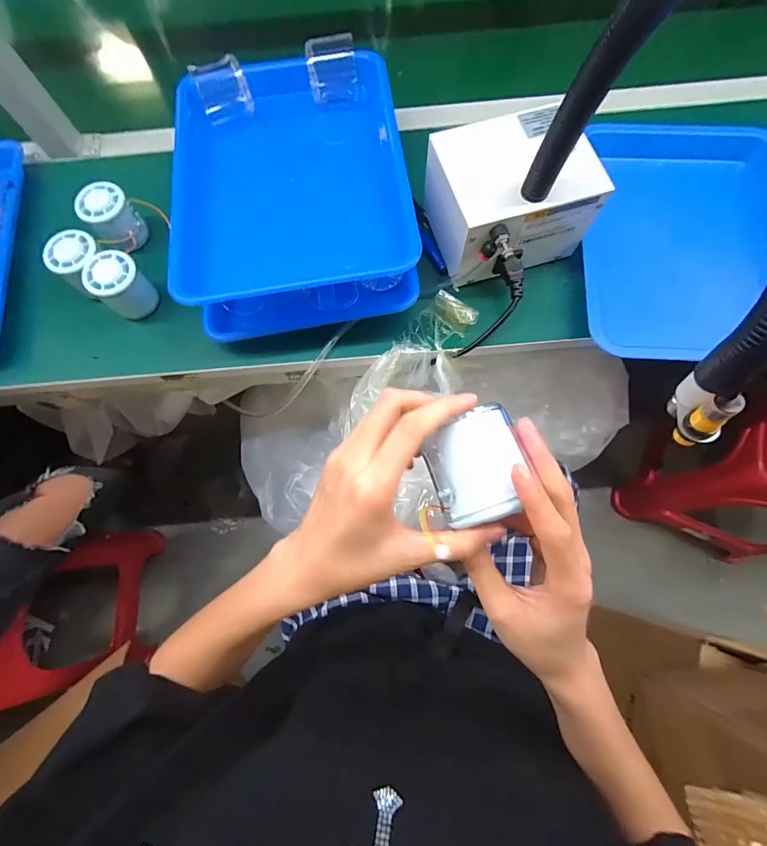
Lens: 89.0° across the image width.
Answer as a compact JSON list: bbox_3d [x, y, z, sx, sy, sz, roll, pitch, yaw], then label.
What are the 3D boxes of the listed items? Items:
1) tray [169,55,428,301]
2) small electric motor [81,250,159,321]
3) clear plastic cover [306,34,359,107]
[{"bbox_3d":[-0.106,-0.285,0.443,0.251,0.041,0.334,-8,74,0],"label":"tray"},{"bbox_3d":[-0.308,-0.161,0.458,0.056,0.054,0.055,35,78,11],"label":"small electric motor"},{"bbox_3d":[-0.060,-0.415,0.464,0.059,0.049,0.043,-9,74,-1],"label":"clear plastic cover"}]

